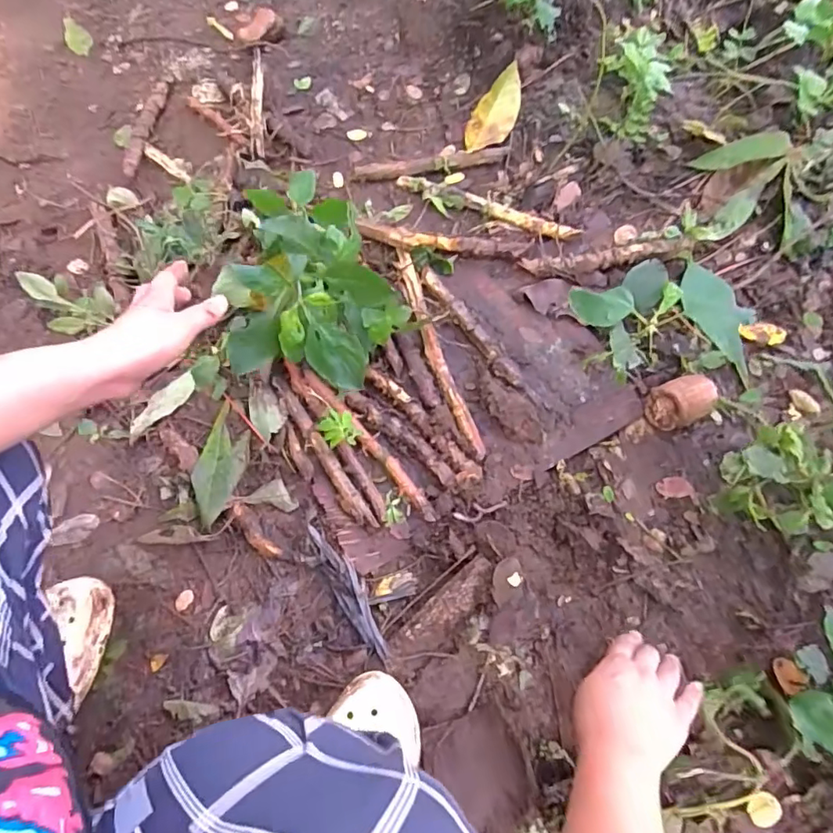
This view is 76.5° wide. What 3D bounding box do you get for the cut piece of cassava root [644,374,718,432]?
[{"bbox_3d":[0.326,-0.018,0.653,0.072,0.052,0.059,-22,76,-5],"label":"cut piece of cassava root"}]

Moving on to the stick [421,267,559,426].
[{"bbox_3d":[0.089,-0.096,0.697,0.026,0.022,0.274,-35,77,-8],"label":"stick"}]

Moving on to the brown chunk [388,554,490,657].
[{"bbox_3d":[0.032,0.218,0.598,0.142,0.015,0.037,-42,78,-9],"label":"brown chunk"}]

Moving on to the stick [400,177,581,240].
[{"bbox_3d":[0.097,-0.308,0.770,0.283,0.016,0.028,27,77,20],"label":"stick"}]

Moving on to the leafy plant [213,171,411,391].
[{"bbox_3d":[-0.118,-0.177,0.640,0.199,0.141,0.247,4,75,2],"label":"leafy plant"}]

